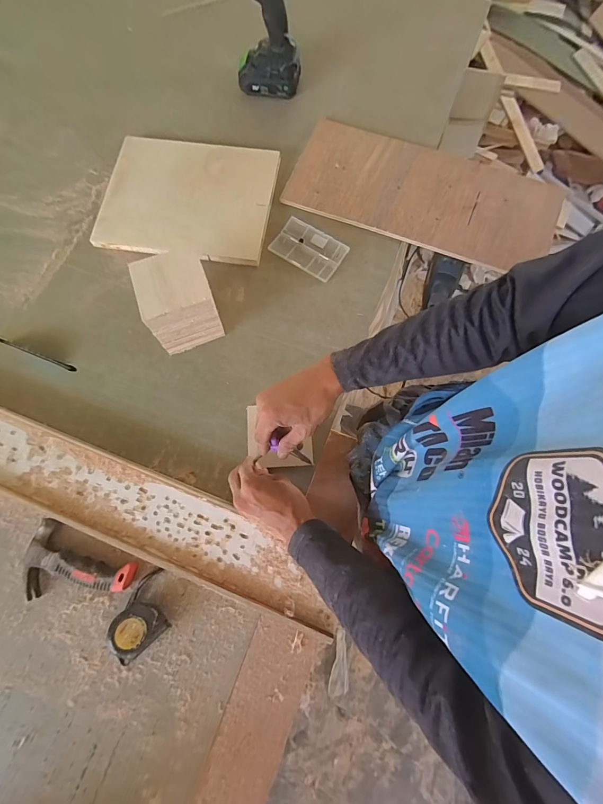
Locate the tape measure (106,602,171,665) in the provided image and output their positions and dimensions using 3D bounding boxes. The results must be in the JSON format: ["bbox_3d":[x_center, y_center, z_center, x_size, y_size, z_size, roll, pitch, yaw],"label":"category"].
[{"bbox_3d":[-0.226,0.307,0.485,0.068,0.035,0.058,-31,78,-34],"label":"tape measure"}]

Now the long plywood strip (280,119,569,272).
[{"bbox_3d":[0.229,-0.404,0.678,0.488,0.030,0.223,21,75,5],"label":"long plywood strip"}]

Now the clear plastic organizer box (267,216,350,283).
[{"bbox_3d":[0.014,-0.283,0.658,0.128,0.016,0.081,34,77,8],"label":"clear plastic organizer box"}]

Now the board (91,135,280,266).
[{"bbox_3d":[-0.216,-0.396,0.688,0.311,0.026,0.254,8,74,2],"label":"board"}]

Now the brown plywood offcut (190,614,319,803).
[{"bbox_3d":[-0.067,0.442,0.463,0.089,0.016,0.276,21,75,5],"label":"brown plywood offcut"}]

